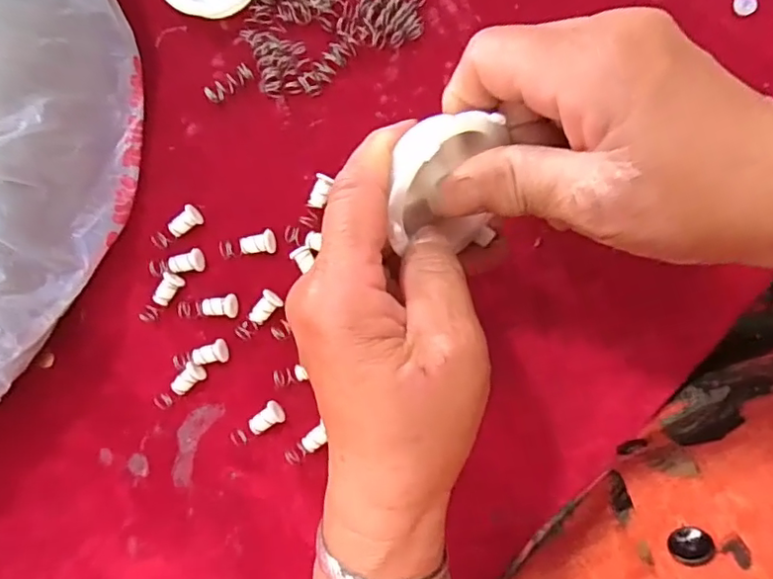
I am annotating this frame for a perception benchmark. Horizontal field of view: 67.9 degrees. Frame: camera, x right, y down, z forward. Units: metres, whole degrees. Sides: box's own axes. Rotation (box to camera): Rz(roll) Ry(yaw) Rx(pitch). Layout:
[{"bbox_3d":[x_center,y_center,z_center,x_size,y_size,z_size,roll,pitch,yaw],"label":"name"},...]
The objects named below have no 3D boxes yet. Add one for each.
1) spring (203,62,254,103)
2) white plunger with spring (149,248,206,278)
[{"bbox_3d":[-0.081,-0.106,0.296,0.026,0.009,0.008,-33,83,5],"label":"spring"},{"bbox_3d":[-0.107,-0.013,0.291,0.027,0.007,0.011,-13,85,7],"label":"white plunger with spring"}]

